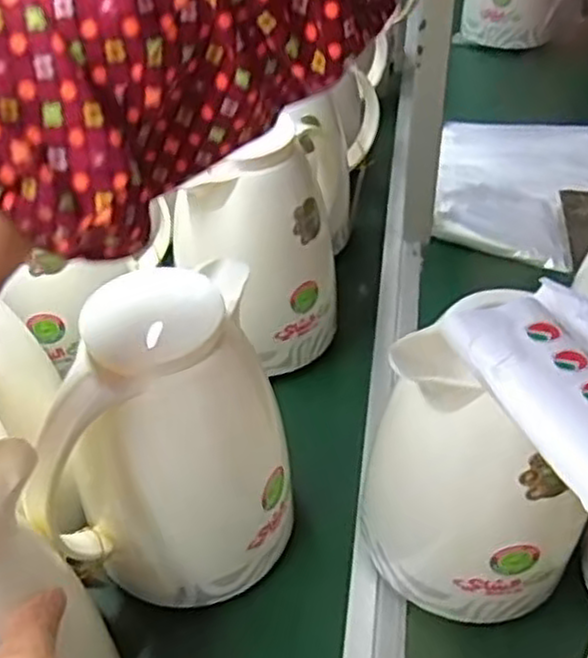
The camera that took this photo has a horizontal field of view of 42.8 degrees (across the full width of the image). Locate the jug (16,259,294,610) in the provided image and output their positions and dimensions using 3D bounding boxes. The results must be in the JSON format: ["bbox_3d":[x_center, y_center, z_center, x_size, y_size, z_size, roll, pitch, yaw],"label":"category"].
[{"bbox_3d":[-0.081,0.086,0.509,0.140,0.208,0.126,-7,41,-3],"label":"jug"}]

